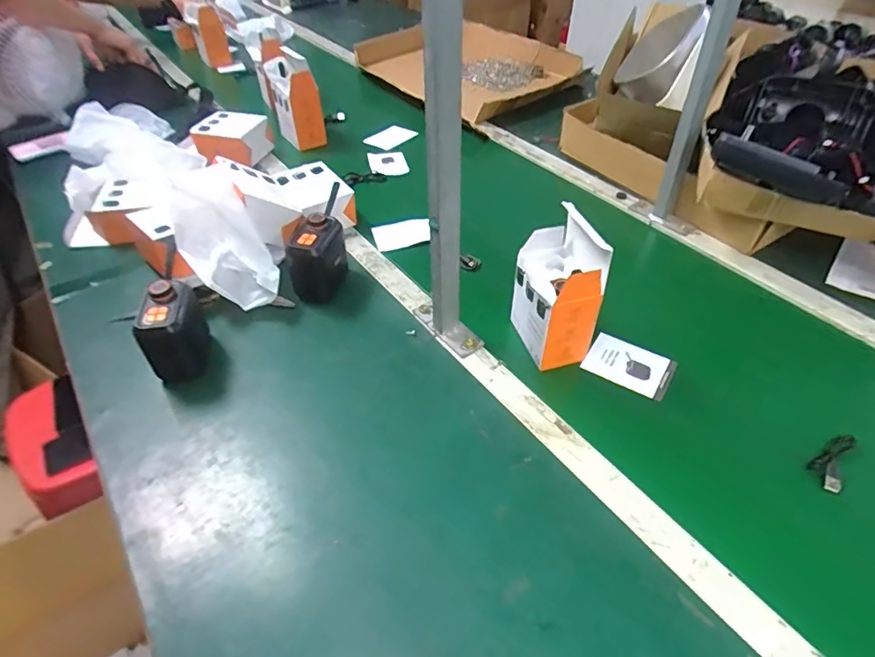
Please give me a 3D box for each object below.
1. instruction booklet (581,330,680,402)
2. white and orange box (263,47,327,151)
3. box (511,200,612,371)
[{"bbox_3d":[0.240,0.046,0.654,0.101,0.009,0.063,25,63,24],"label":"instruction booklet"},{"bbox_3d":[-0.283,-0.454,1.034,0.078,0.161,0.113,-21,47,-20],"label":"white and orange box"},{"bbox_3d":[0.141,-0.048,0.616,0.068,0.168,0.101,-12,46,-11],"label":"box"}]

